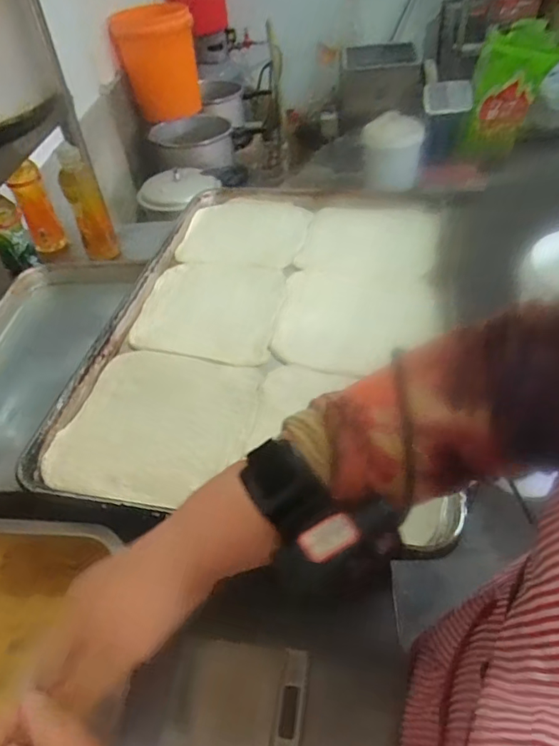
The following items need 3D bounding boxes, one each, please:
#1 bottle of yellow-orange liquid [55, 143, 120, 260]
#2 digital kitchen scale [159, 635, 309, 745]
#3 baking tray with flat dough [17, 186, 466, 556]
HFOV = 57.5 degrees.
[{"bbox_3d":[-0.381,-0.332,1.011,0.065,0.215,0.049,-20,46,-13],"label":"bottle of yellow-orange liquid"},{"bbox_3d":[-0.038,0.303,0.469,0.119,0.020,0.099,4,45,10],"label":"digital kitchen scale"},{"bbox_3d":[0.015,-0.094,0.670,0.394,0.052,0.650,8,47,9],"label":"baking tray with flat dough"}]

